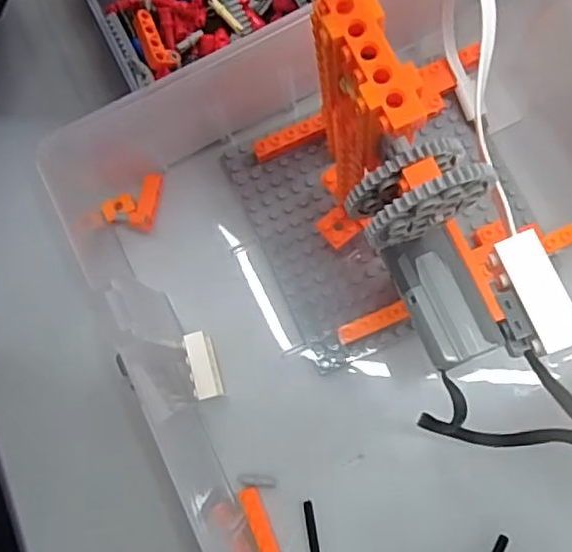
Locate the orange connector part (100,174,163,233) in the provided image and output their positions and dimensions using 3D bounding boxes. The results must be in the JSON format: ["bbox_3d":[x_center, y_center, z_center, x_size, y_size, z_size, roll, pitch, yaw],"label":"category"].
[{"bbox_3d":[-0.079,-0.040,0.317,0.026,0.011,0.029,12,80,7],"label":"orange connector part"}]

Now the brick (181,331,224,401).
[{"bbox_3d":[-0.040,0.044,0.300,0.014,0.015,0.031,-15,78,2],"label":"brick"}]

